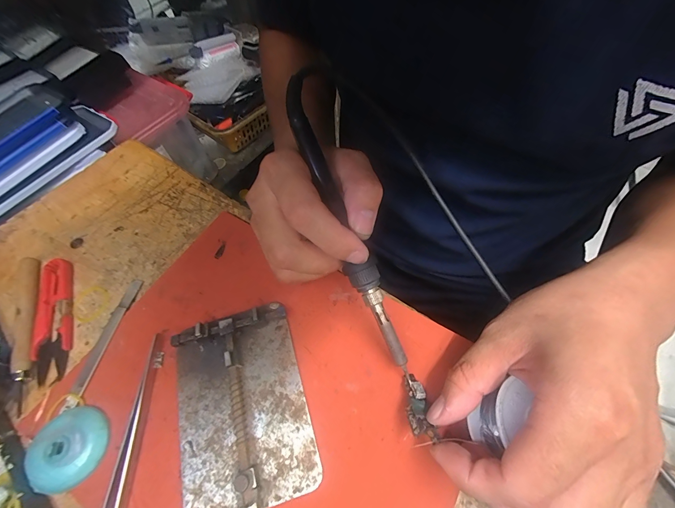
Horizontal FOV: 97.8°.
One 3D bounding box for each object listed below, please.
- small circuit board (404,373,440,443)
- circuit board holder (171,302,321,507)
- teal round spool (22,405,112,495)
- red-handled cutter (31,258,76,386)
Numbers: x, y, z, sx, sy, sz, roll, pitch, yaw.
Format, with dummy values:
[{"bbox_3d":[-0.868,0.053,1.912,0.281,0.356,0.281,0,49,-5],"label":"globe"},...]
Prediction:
[{"bbox_3d":[0.050,0.092,0.182,0.015,0.005,0.036,1,35,2],"label":"small circuit board"},{"bbox_3d":[-0.062,0.094,0.187,0.078,0.015,0.113,-15,60,-7],"label":"circuit board holder"},{"bbox_3d":[-0.164,0.118,0.179,0.039,0.012,0.043,2,59,3],"label":"teal round spool"},{"bbox_3d":[-0.220,0.047,0.226,0.024,0.010,0.097,-20,60,-10],"label":"red-handled cutter"}]

